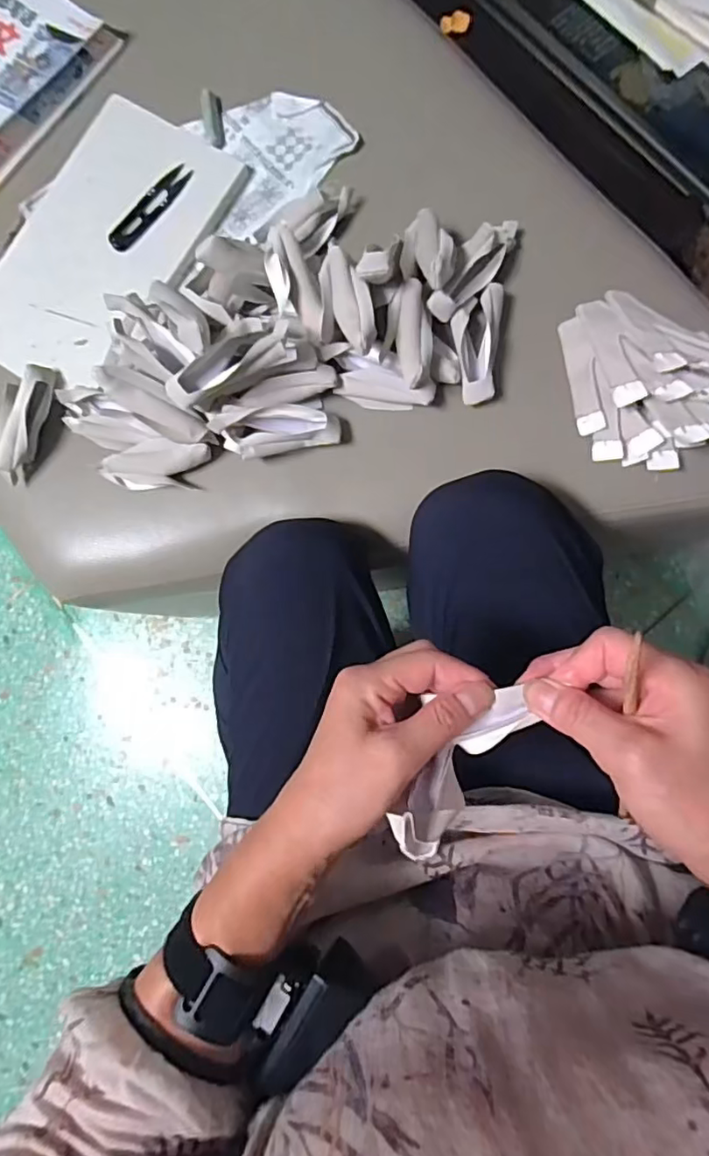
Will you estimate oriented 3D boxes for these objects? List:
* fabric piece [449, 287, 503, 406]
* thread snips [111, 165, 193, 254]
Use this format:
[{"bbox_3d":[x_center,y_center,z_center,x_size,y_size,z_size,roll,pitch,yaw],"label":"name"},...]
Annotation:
[{"bbox_3d":[0.104,-0.201,0.499,0.040,0.023,0.099,6,82,3],"label":"fabric piece"},{"bbox_3d":[-0.195,-0.354,0.553,0.025,0.007,0.104,38,85,7],"label":"thread snips"}]

